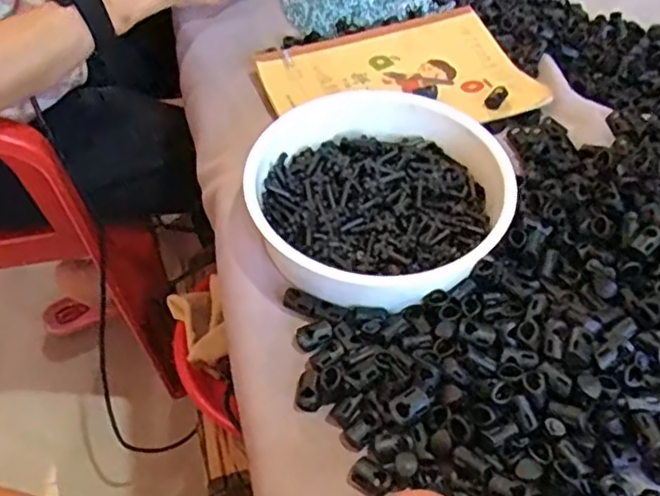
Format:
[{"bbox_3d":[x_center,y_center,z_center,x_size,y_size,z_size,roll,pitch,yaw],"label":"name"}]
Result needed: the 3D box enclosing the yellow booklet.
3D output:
[{"bbox_3d":[0.055,-0.142,0.539,0.208,0.006,0.142,-15,52,-12],"label":"yellow booklet"}]

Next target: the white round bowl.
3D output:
[{"bbox_3d":[0.031,-0.034,0.422,0.162,0.047,0.164,-1,51,-1],"label":"white round bowl"}]

